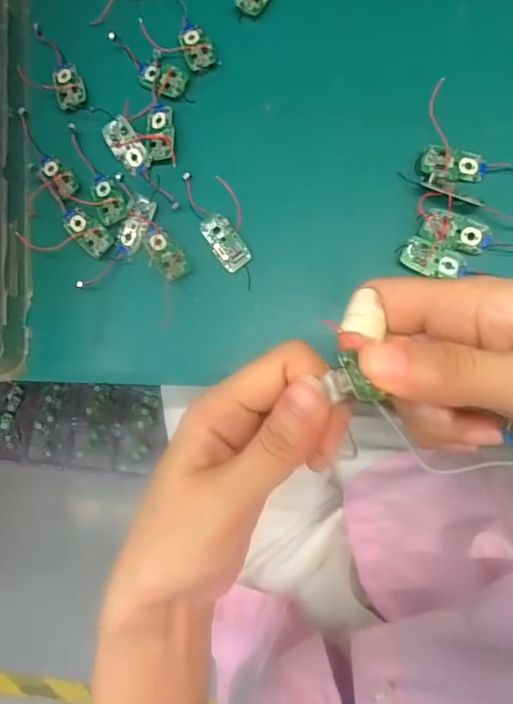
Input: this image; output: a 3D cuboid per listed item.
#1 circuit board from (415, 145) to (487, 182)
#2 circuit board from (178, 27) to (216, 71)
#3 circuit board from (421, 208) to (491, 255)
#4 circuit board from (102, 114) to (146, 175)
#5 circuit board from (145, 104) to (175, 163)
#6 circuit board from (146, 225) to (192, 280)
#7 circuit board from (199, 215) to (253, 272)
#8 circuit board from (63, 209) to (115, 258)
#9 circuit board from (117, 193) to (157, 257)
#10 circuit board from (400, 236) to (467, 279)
[{"bbox_3d":[0.116,-0.112,0.292,0.041,0.004,0.020,4,85,9],"label":"circuit board"},{"bbox_3d":[-0.040,-0.201,0.324,0.017,0.006,0.034,-21,82,6],"label":"circuit board"},{"bbox_3d":[0.116,-0.071,0.286,0.036,0.006,0.020,21,88,10],"label":"circuit board"},{"bbox_3d":[-0.086,-0.136,0.323,0.018,0.007,0.037,-33,81,4],"label":"circuit board"},{"bbox_3d":[-0.063,-0.142,0.318,0.019,0.007,0.038,-4,84,8],"label":"circuit board"},{"bbox_3d":[-0.058,-0.064,0.312,0.018,0.007,0.039,-34,81,4],"label":"circuit board"},{"bbox_3d":[-0.020,-0.069,0.308,0.019,0.006,0.038,-32,81,4],"label":"circuit board"},{"bbox_3d":[-0.110,-0.078,0.320,0.037,0.004,0.018,39,91,10],"label":"circuit board"},{"bbox_3d":[-0.078,-0.081,0.318,0.018,0.005,0.038,17,87,10],"label":"circuit board"},{"bbox_3d":[0.104,-0.054,0.288,0.037,0.004,0.019,20,88,10],"label":"circuit board"}]

